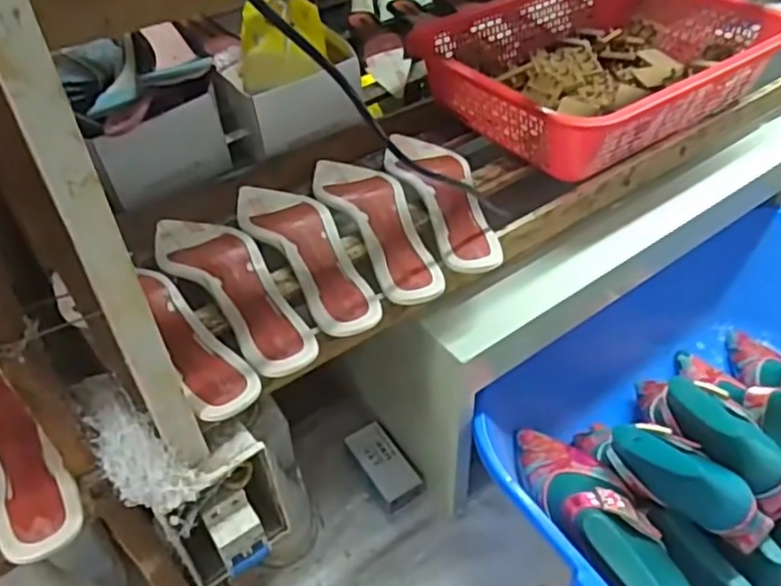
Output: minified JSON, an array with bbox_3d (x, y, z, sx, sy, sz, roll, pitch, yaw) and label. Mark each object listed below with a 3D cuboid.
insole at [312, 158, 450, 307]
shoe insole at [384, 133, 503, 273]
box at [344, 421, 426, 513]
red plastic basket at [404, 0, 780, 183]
[{"bbox_3d":[-0.016,-0.077,0.645,0.067,0.015,0.233,-20,48,-18],"label":"insole"},{"bbox_3d":[0.050,-0.102,0.671,0.069,0.013,0.224,-12,46,-10],"label":"shoe insole"},{"bbox_3d":[-0.008,0.210,0.829,0.051,0.027,0.107,-27,50,-23],"label":"box"},{"bbox_3d":[0.240,-0.262,0.777,0.365,0.083,0.263,-28,50,-24],"label":"red plastic basket"}]

